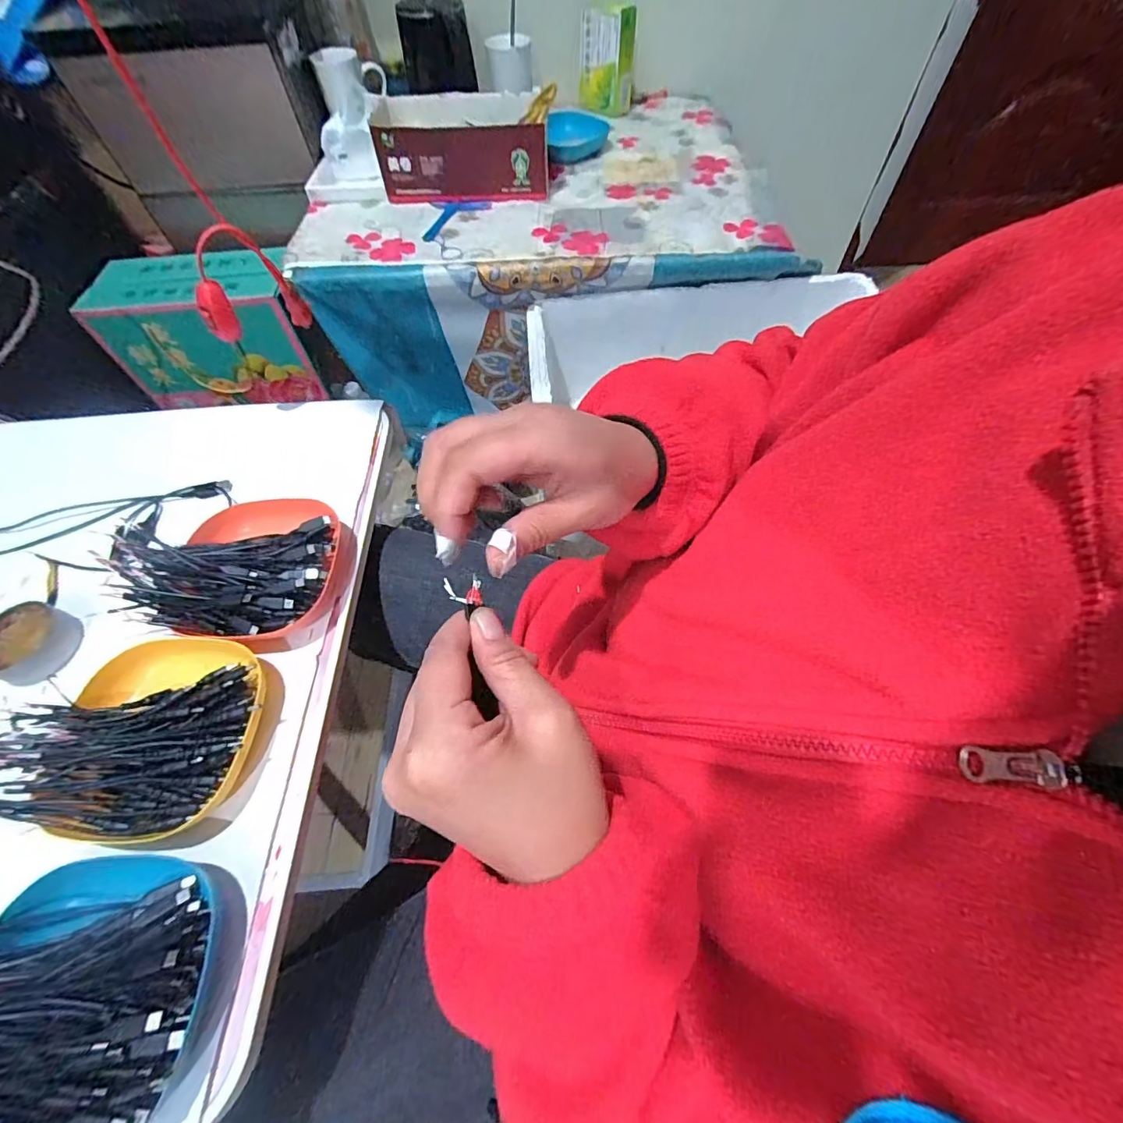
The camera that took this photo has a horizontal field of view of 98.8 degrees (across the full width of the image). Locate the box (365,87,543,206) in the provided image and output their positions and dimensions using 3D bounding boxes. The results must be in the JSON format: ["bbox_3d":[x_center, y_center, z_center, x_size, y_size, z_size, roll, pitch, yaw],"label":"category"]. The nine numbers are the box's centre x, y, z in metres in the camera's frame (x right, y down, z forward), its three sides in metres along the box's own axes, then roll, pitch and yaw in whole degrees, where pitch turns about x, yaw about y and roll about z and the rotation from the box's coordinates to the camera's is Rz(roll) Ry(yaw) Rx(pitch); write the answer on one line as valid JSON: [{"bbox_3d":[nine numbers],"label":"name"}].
[{"bbox_3d":[-0.149,-0.650,0.758,0.257,0.094,0.140,2,59,3],"label":"box"}]

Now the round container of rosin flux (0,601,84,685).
[{"bbox_3d":[-0.449,0.070,0.408,0.063,0.029,0.063,-1,59,1],"label":"round container of rosin flux"}]

